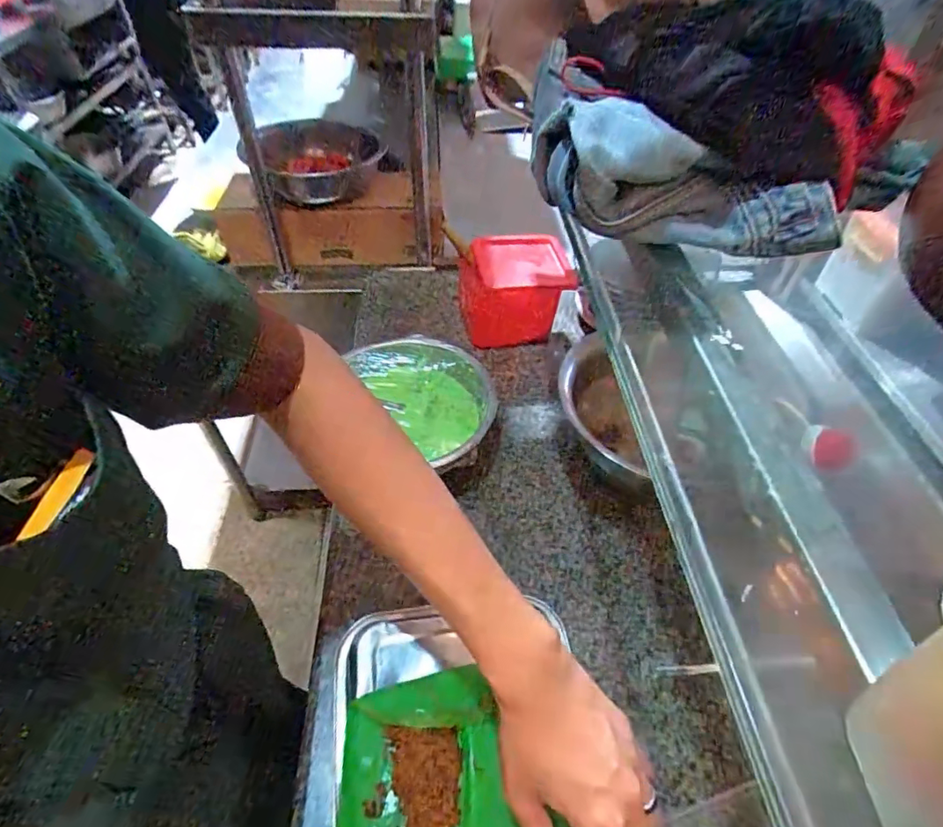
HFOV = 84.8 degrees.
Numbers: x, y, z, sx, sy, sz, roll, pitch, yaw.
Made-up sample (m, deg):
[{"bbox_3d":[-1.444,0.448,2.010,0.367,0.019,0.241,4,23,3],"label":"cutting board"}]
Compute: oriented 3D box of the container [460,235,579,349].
[{"bbox_3d":[0.059,-0.179,0.746,0.144,0.112,0.138,1,48,-1],"label":"container"}]

